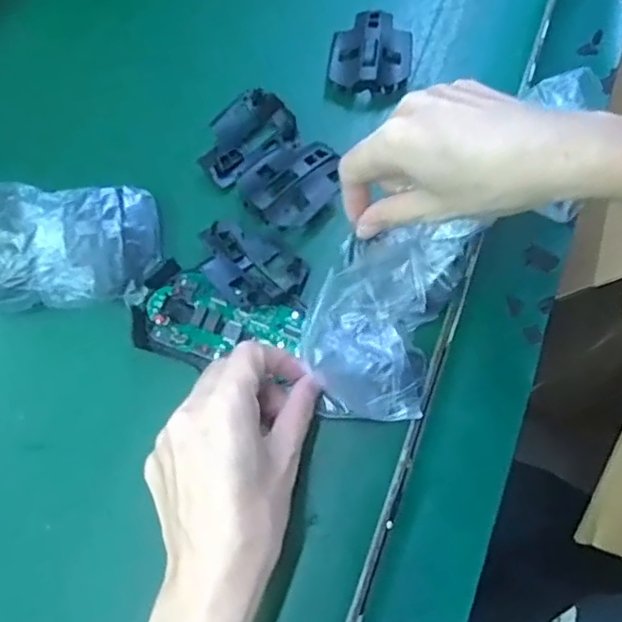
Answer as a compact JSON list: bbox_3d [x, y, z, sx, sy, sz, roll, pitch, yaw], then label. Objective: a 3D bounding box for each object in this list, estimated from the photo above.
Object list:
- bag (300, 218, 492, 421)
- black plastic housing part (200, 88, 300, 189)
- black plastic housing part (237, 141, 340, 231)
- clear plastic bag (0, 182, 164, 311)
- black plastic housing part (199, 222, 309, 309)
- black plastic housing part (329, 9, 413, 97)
[{"bbox_3d":[0.040,0.002,0.355,0.072,0.029,0.123,17,76,7],"label":"bag"},{"bbox_3d":[-0.042,-0.111,0.404,0.066,0.016,0.041,-34,74,-8],"label":"black plastic housing part"},{"bbox_3d":[-0.009,-0.079,0.390,0.063,0.017,0.049,-39,75,-9],"label":"black plastic housing part"},{"bbox_3d":[-0.150,-0.039,0.377,0.110,0.035,0.071,-1,73,2],"label":"clear plastic bag"},{"bbox_3d":[-0.038,-0.025,0.378,0.066,0.019,0.043,26,76,10],"label":"black plastic housing part"},{"bbox_3d":[0.040,-0.170,0.420,0.052,0.020,0.060,3,73,3],"label":"black plastic housing part"}]

